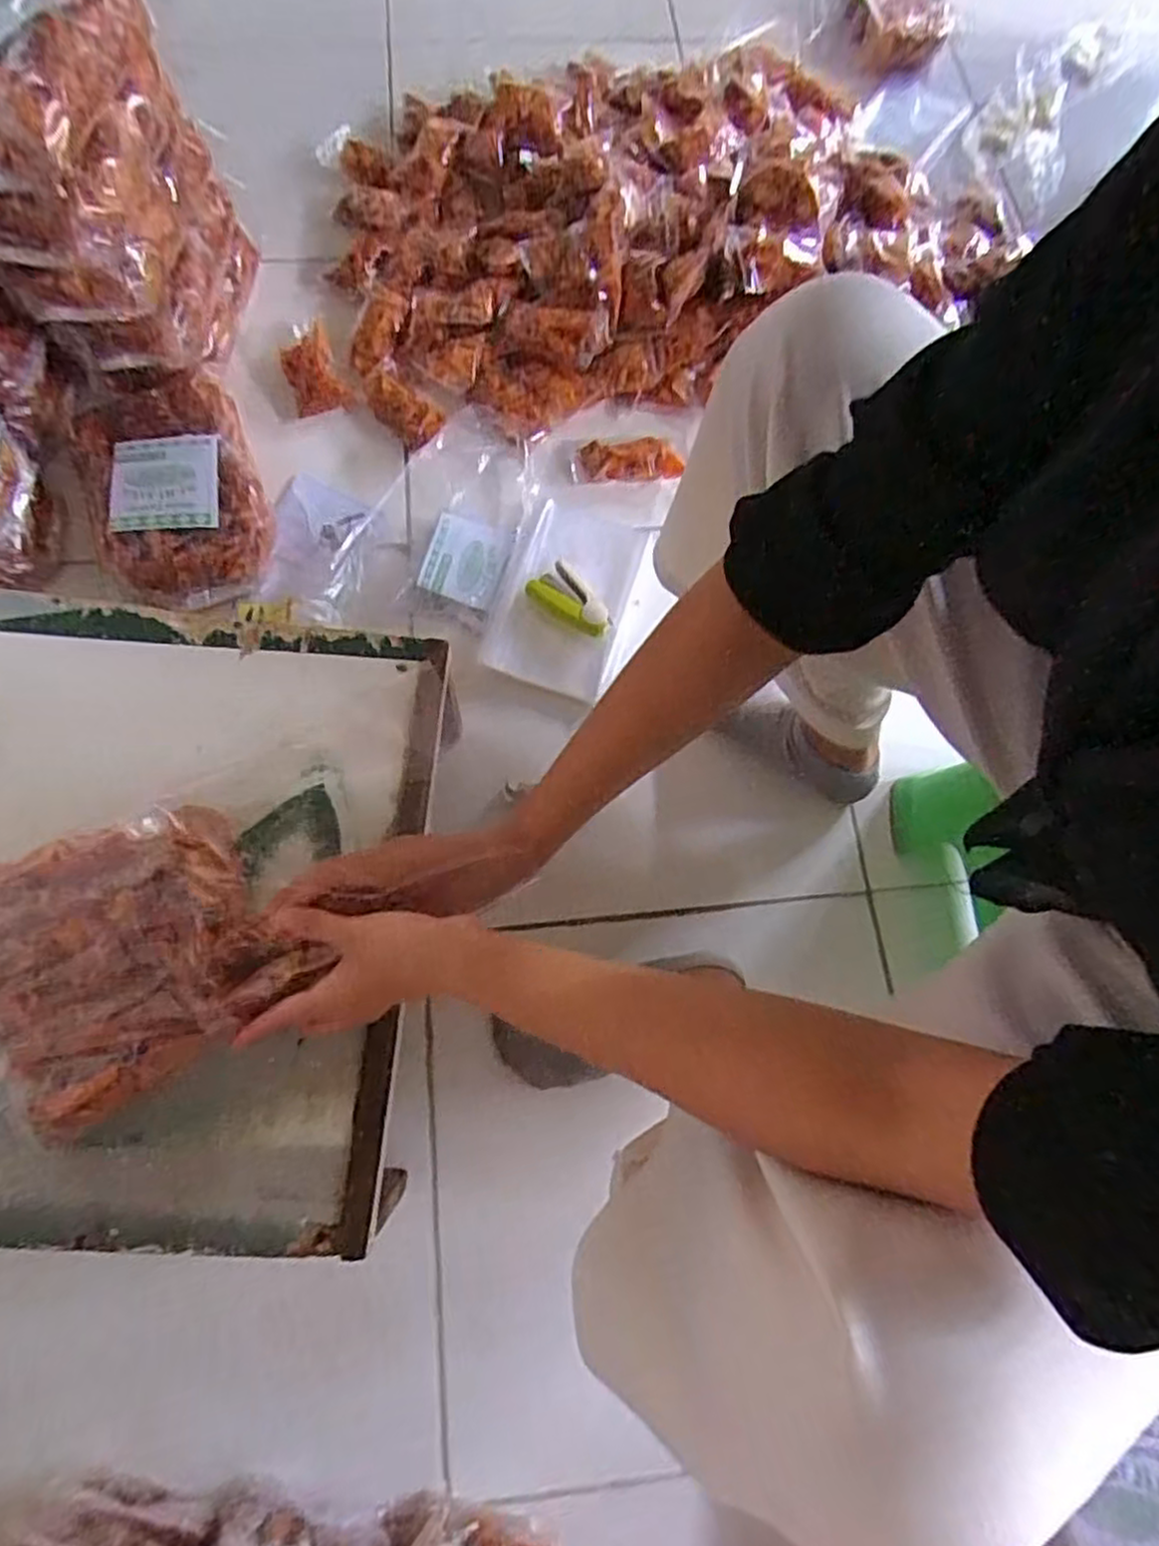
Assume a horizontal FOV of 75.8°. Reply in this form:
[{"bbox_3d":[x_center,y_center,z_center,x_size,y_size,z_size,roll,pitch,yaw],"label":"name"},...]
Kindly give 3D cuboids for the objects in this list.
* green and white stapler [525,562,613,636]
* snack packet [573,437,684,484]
[{"bbox_3d":[-0.005,-0.168,0.725,0.084,0.019,0.055,40,75,10],"label":"green and white stapler"},{"bbox_3d":[0.052,-0.340,0.801,0.117,0.010,0.049,-8,73,-5],"label":"snack packet"}]

